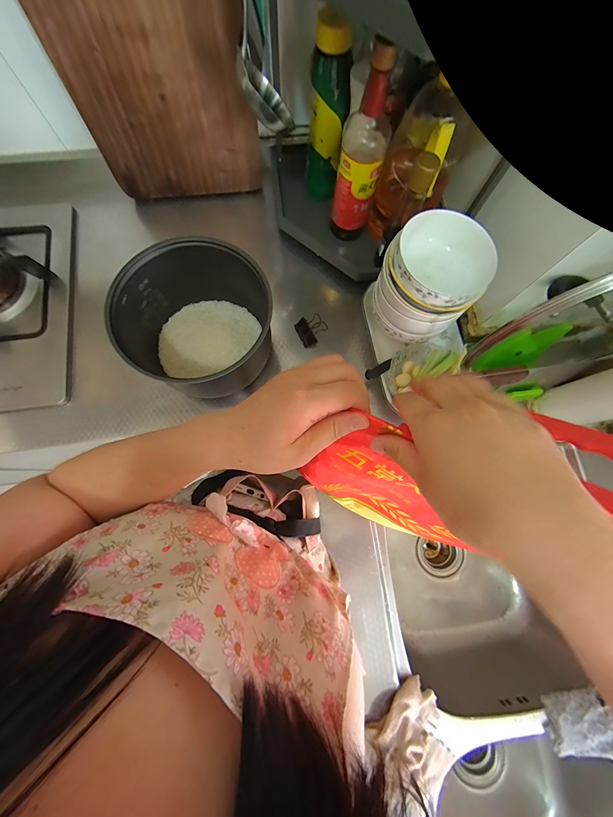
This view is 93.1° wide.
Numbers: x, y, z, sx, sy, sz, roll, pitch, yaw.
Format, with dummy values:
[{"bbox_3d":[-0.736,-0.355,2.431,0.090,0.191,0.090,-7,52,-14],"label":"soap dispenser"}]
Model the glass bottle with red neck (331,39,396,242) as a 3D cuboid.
[{"bbox_3d":[0.090,-0.409,0.490,0.068,0.288,0.064,13,77,3],"label":"glass bottle with red neck"}]

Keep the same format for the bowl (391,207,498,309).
[{"bbox_3d":[0.190,-0.205,0.425,0.143,0.067,0.123,44,81,9],"label":"bowl"}]

